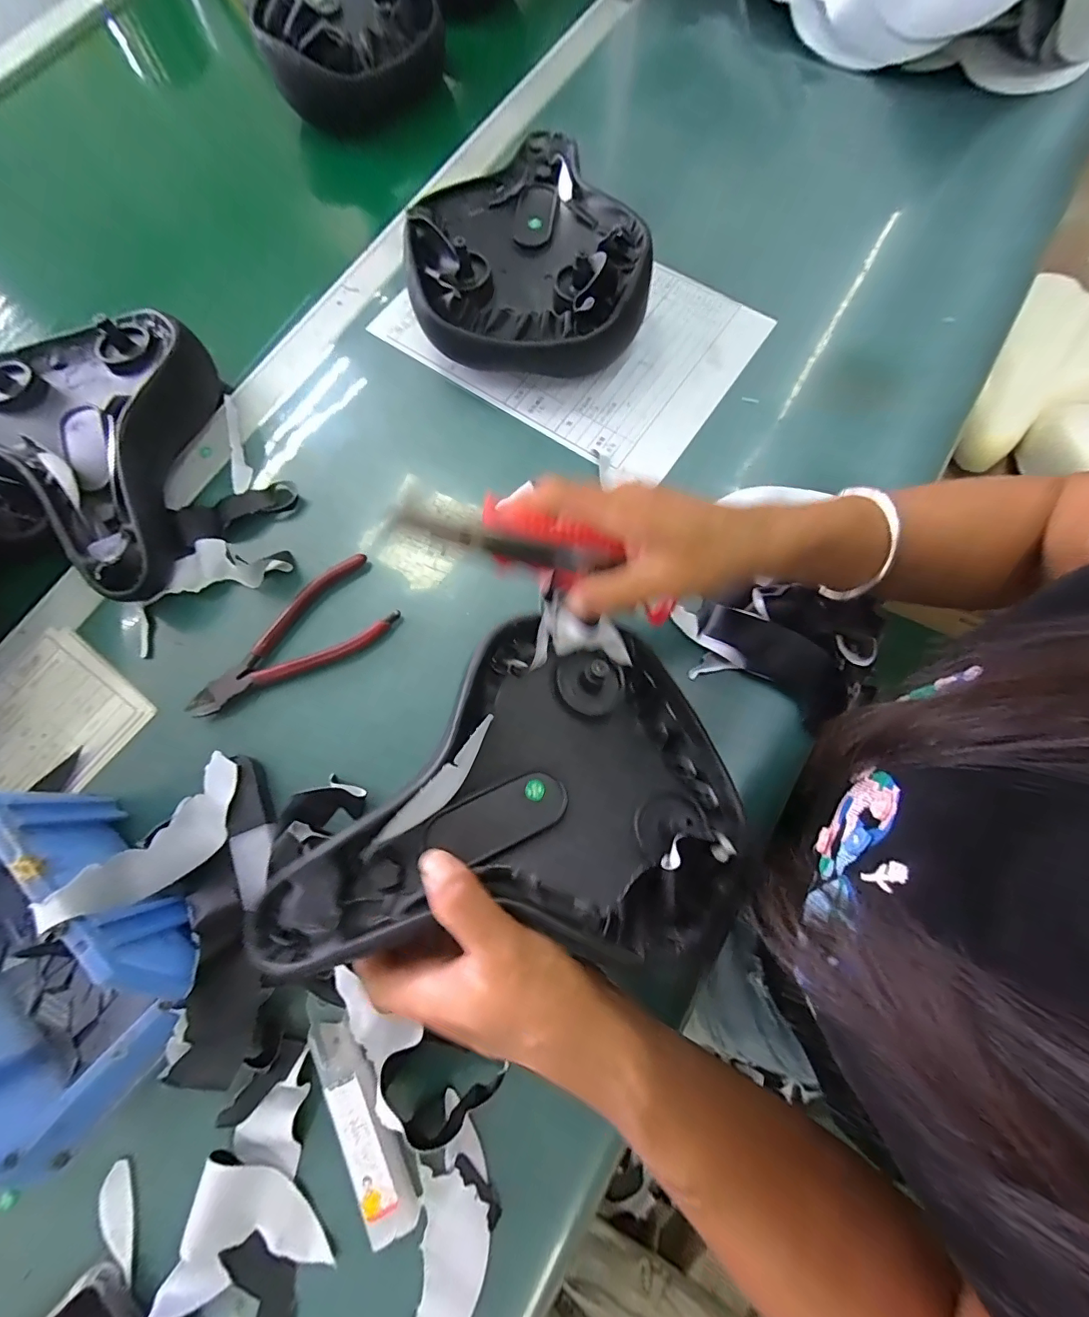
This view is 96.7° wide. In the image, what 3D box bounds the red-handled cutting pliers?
[{"bbox_3d":[-0.184,-0.014,0.349,0.149,0.013,0.067,-31,76,-7],"label":"red-handled cutting pliers"}]

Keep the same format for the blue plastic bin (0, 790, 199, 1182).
[{"bbox_3d":[-0.281,0.165,0.267,0.173,0.075,0.119,42,79,11],"label":"blue plastic bin"}]

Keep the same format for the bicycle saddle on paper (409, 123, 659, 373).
[{"bbox_3d":[-0.009,-0.341,0.402,0.182,0.070,0.225,3,75,2],"label":"bicycle saddle on paper"}]

